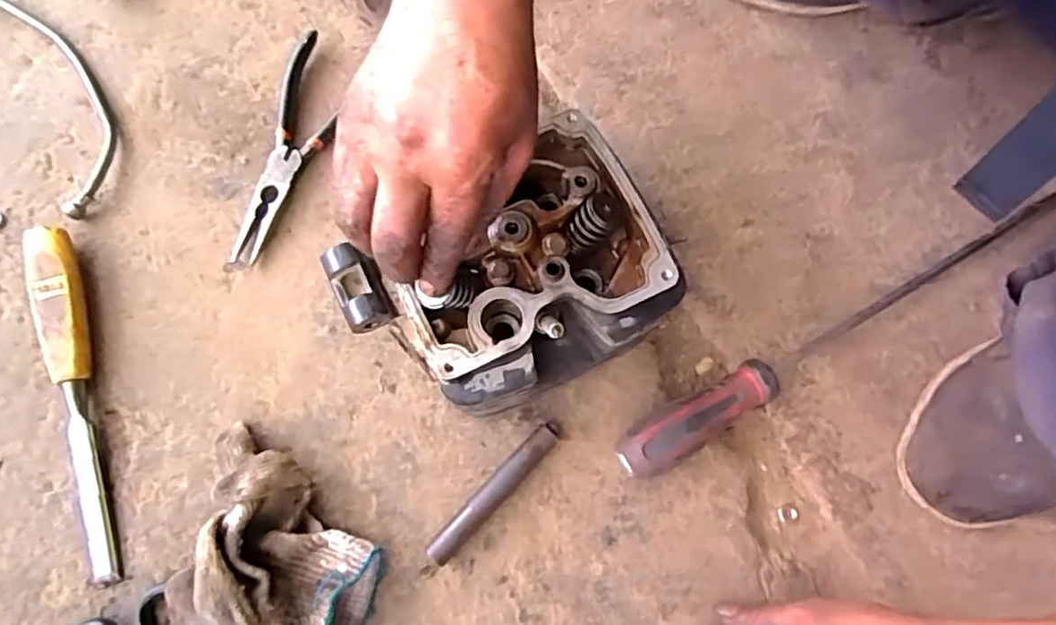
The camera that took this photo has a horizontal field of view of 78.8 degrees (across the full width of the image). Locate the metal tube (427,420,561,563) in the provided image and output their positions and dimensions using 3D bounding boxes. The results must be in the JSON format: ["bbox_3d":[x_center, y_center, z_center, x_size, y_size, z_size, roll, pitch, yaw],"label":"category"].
[{"bbox_3d":[-0.021,0.116,0.418,0.016,0.018,0.111,44,79,11],"label":"metal tube"}]

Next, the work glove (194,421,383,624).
[{"bbox_3d":[-0.145,0.134,0.392,0.097,0.054,0.140,-8,75,-2],"label":"work glove"}]

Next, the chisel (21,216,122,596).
[{"bbox_3d":[-0.302,0.056,0.426,0.028,0.026,0.239,-16,75,-4],"label":"chisel"}]

